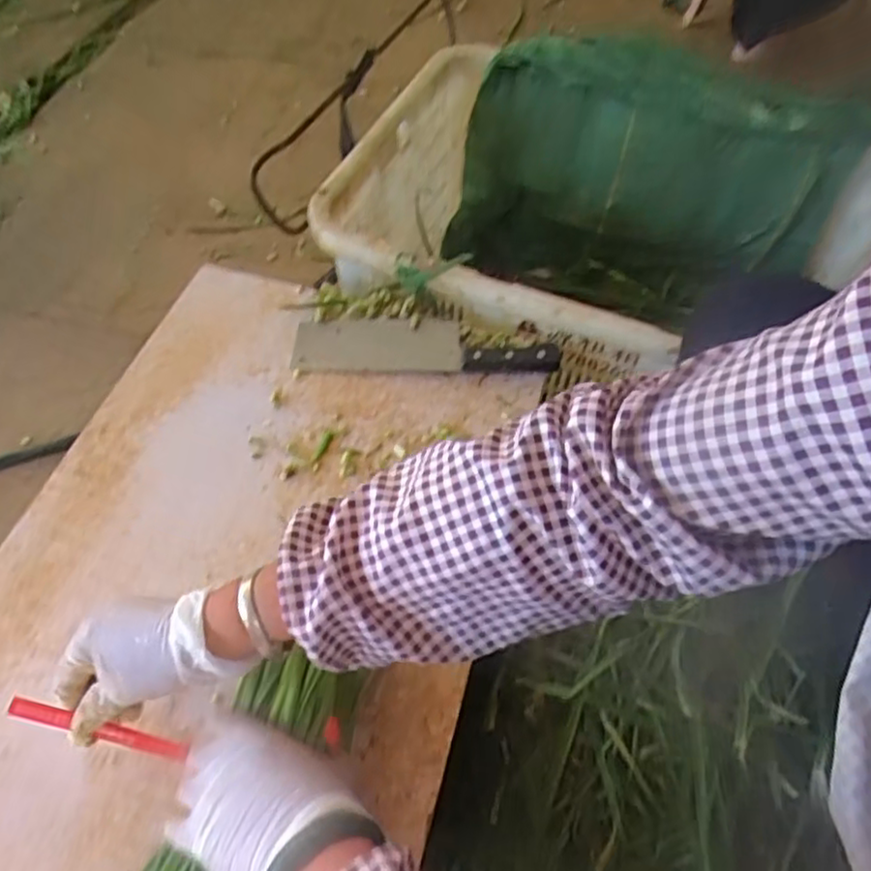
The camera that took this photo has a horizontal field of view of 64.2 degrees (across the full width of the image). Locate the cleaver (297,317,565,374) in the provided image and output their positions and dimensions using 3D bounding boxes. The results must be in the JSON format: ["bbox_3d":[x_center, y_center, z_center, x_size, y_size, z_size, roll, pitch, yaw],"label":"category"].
[{"bbox_3d":[-0.010,-0.095,0.710,0.262,0.013,0.068,-1,54,-1],"label":"cleaver"}]

